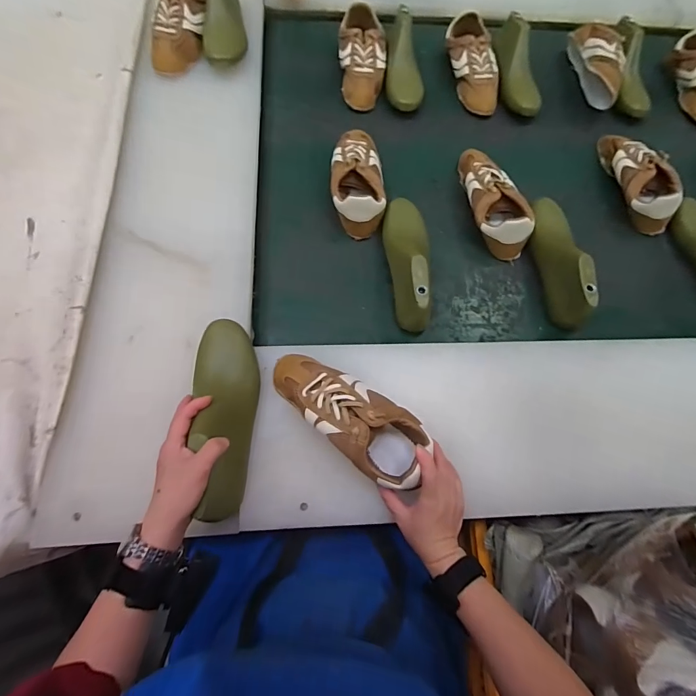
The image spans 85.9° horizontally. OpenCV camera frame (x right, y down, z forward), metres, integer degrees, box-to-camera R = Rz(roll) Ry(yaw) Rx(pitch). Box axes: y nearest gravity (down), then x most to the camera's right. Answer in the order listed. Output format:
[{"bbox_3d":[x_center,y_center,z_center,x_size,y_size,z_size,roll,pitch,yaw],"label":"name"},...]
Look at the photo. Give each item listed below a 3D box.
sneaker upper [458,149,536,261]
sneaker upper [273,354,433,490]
[{"bbox_3d":[0.263,-0.274,0.691,0.091,0.075,0.236,-11,72,-6],"label":"sneaker upper"},{"bbox_3d":[-0.003,0.082,0.481,0.220,0.079,0.087,37,73,10],"label":"sneaker upper"}]

